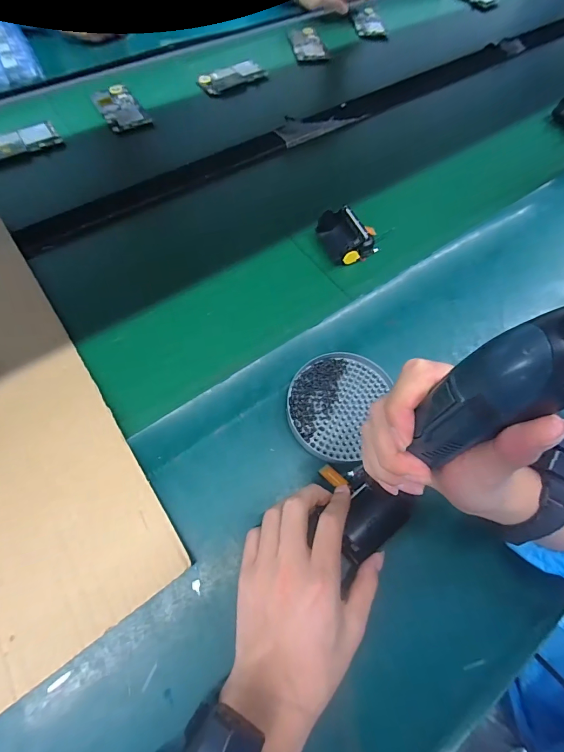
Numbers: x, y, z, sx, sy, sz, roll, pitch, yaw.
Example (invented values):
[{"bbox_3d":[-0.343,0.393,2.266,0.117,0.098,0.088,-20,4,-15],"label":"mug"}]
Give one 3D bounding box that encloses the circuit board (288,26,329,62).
[{"bbox_3d":[0.048,-0.682,0.733,0.067,0.015,0.133,-8,63,-8],"label":"circuit board"}]

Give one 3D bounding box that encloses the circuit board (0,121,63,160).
[{"bbox_3d":[-0.408,-0.356,0.549,0.123,0.008,0.050,-32,76,-18],"label":"circuit board"}]

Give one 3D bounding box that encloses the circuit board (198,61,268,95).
[{"bbox_3d":[-0.095,-0.559,0.666,0.121,0.012,0.057,-22,73,-11],"label":"circuit board"}]

